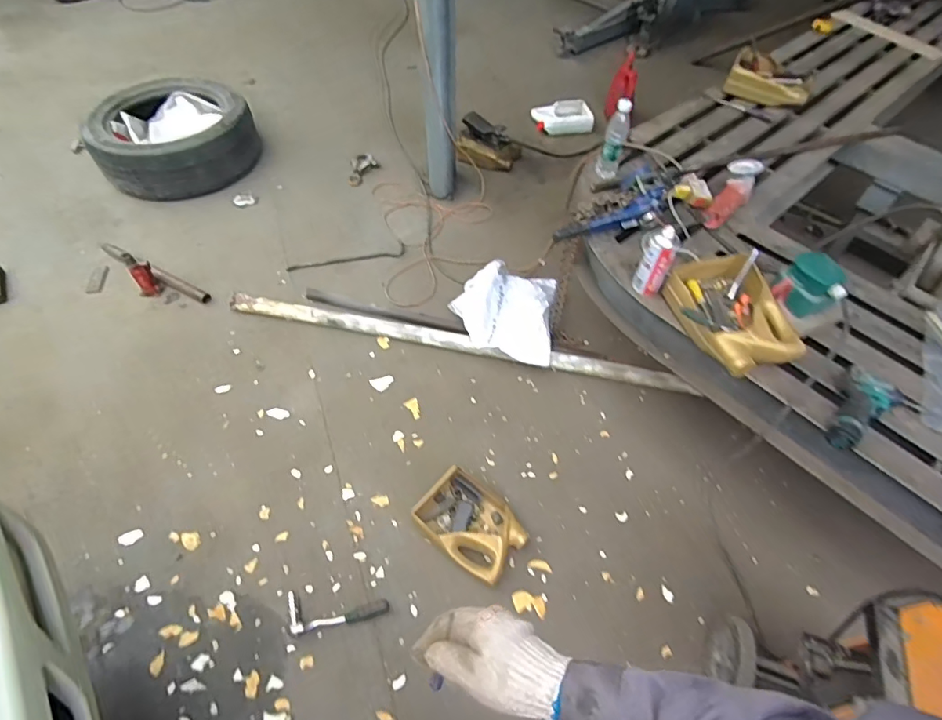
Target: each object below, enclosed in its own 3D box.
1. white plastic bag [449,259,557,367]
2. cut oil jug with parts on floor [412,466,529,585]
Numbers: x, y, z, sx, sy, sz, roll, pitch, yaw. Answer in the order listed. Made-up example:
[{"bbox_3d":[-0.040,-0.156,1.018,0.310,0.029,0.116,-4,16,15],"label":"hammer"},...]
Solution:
[{"bbox_3d":[0.119,-0.200,1.744,0.355,0.146,0.405,7,52,3],"label":"white plastic bag"},{"bbox_3d":[-0.004,0.455,1.385,0.299,0.098,0.216,34,59,21],"label":"cut oil jug with parts on floor"}]

